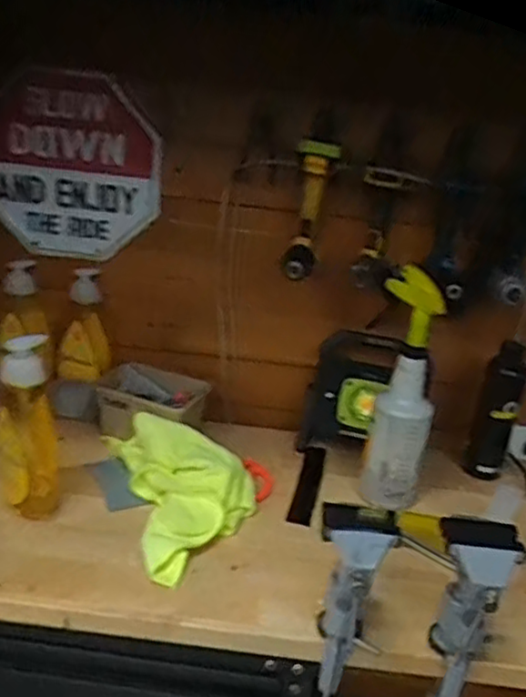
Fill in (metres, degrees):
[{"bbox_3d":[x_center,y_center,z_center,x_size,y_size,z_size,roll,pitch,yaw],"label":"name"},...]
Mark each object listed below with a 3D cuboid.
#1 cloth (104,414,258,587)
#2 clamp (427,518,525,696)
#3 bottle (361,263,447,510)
[{"bbox_3d":[-0.099,0.181,0.921,0.173,0.079,0.300,-3,24,-21],"label":"cloth"},{"bbox_3d":[0.209,0.300,0.717,0.081,0.238,0.105,14,24,20],"label":"clamp"},{"bbox_3d":[0.196,0.067,0.936,0.095,0.332,0.071,12,23,15],"label":"bottle"}]

